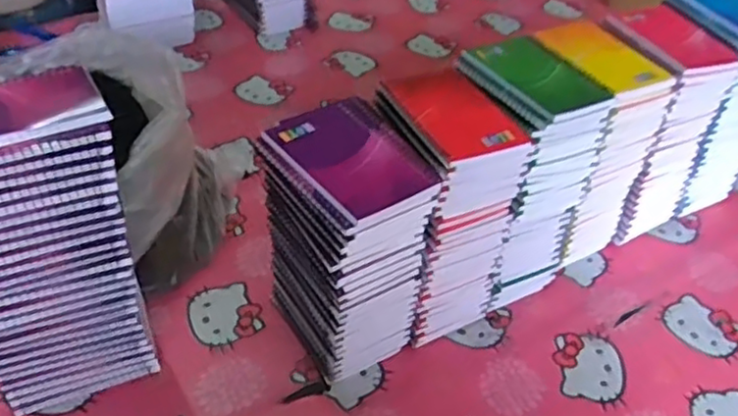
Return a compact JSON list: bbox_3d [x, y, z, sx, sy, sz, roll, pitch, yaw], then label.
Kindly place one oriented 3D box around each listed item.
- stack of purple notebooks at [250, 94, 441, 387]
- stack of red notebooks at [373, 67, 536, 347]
[{"bbox_3d":[-0.022,0.043,0.630,0.108,0.251,0.144,-24,48,-29],"label":"stack of purple notebooks"},{"bbox_3d":[0.067,0.007,0.679,0.103,0.247,0.122,-17,45,-24],"label":"stack of red notebooks"}]

